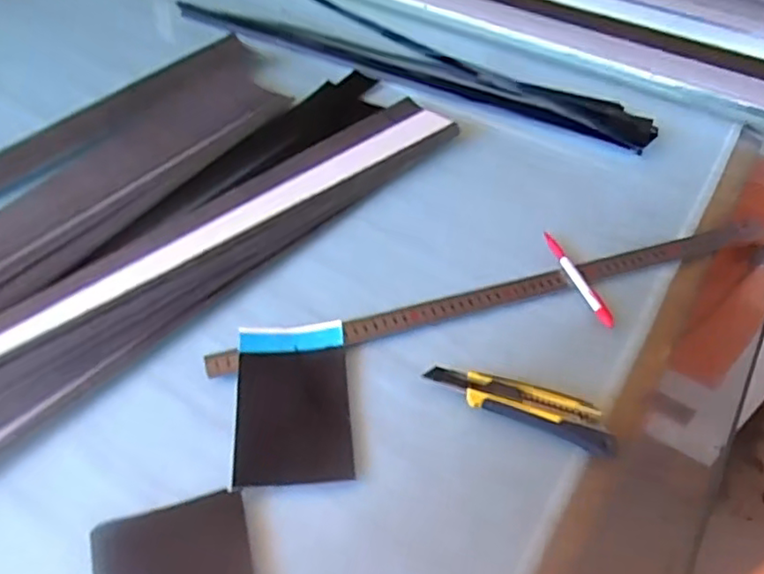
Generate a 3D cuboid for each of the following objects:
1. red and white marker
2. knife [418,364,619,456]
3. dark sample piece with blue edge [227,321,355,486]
[{"bbox_3d":[0.199,-0.010,0.650,0.011,0.013,0.134,-13,47,-11],"label":"red and white marker"},{"bbox_3d":[0.116,0.098,0.541,0.159,0.021,0.038,18,49,17],"label":"knife"},{"bbox_3d":[-0.077,0.096,0.545,0.095,0.019,0.151,-5,46,-3],"label":"dark sample piece with blue edge"}]

